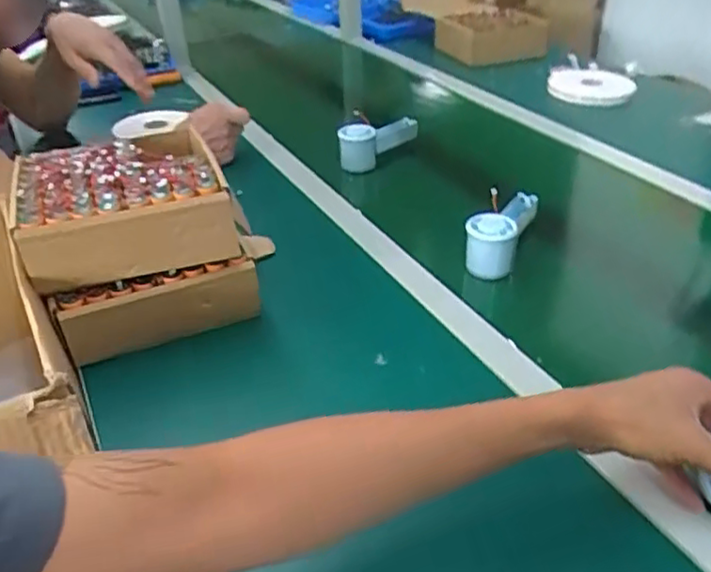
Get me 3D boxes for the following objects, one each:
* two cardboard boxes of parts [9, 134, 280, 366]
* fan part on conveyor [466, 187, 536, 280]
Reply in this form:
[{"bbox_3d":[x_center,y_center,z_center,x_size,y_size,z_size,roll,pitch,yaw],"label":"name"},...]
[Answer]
[{"bbox_3d":[-0.220,-0.047,0.672,0.194,0.157,0.164,-11,35,-12],"label":"two cardboard boxes of parts"},{"bbox_3d":[0.173,-0.070,0.769,0.052,0.067,0.138,12,37,21],"label":"fan part on conveyor"}]

